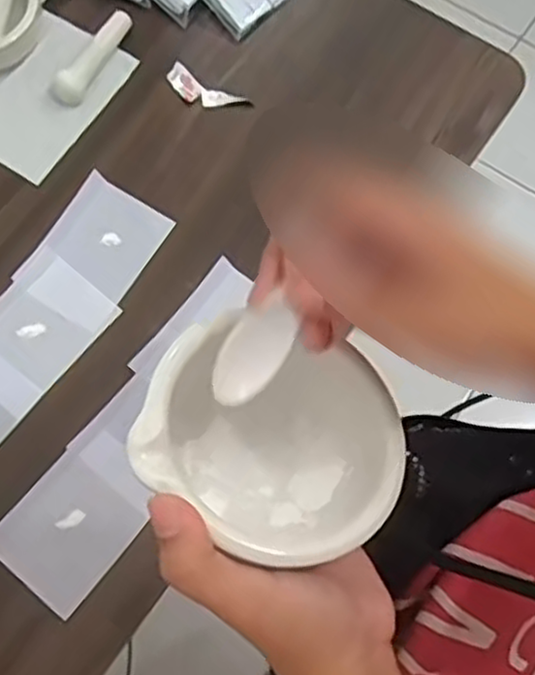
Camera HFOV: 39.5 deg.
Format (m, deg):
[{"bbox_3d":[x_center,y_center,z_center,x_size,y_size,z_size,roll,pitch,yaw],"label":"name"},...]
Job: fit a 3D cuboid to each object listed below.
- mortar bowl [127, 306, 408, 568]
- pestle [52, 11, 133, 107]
[{"bbox_3d":[0.001,0.038,0.296,0.098,0.055,0.104,9,61,-16],"label":"mortar bowl"},{"bbox_3d":[-0.146,-0.236,0.624,0.023,0.021,0.094,26,73,9],"label":"pestle"}]

